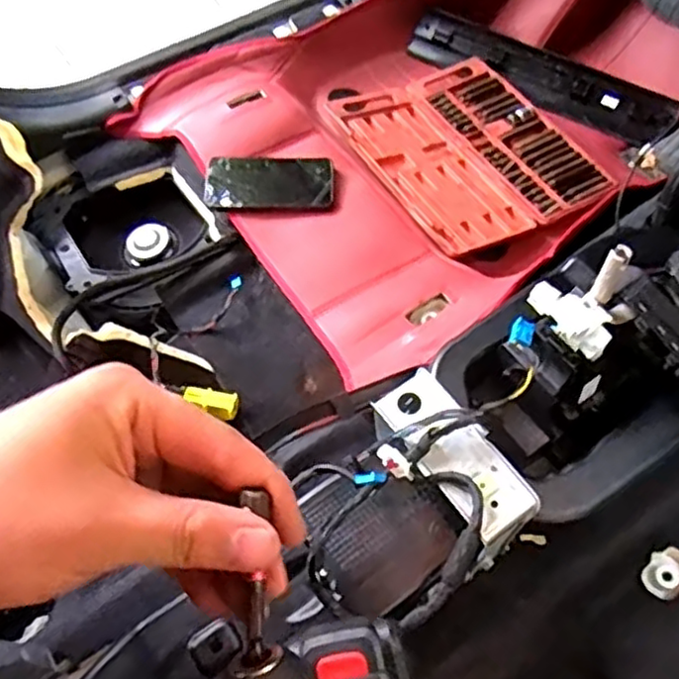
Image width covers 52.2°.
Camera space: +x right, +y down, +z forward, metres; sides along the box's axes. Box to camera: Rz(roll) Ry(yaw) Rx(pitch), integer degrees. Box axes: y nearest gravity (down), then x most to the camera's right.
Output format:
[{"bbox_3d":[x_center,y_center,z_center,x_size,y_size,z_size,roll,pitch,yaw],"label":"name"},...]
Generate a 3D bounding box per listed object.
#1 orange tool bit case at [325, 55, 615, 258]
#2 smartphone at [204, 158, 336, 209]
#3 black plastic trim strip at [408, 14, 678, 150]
[{"bbox_3d":[0.173,-0.268,0.960,0.281,0.037,0.323,-27,62,-14],"label":"orange tool bit case"},{"bbox_3d":[-0.088,-0.198,0.872,0.160,0.009,0.069,-3,72,-3],"label":"smartphone"},{"bbox_3d":[0.304,-0.400,1.062,0.407,0.026,0.081,27,96,13],"label":"black plastic trim strip"}]

